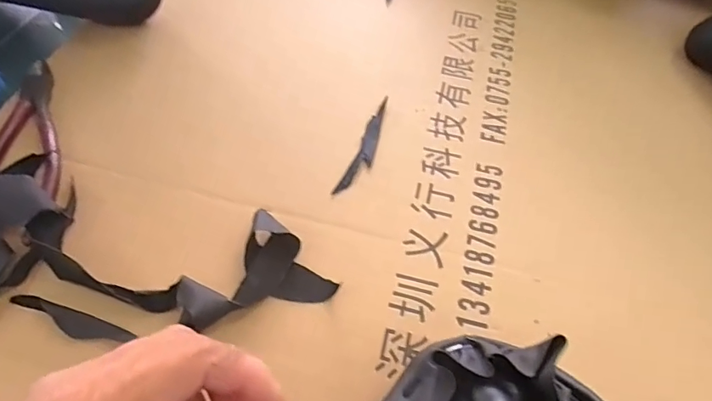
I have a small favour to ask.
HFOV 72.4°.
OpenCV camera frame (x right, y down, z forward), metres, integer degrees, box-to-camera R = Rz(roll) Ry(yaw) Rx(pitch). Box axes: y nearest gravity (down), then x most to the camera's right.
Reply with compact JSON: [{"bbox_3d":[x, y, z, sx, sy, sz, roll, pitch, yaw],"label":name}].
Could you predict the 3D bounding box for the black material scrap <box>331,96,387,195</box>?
[{"bbox_3d":[0.010,-0.041,0.370,0.016,0.004,0.100,20,57,9],"label":"black material scrap"}]

